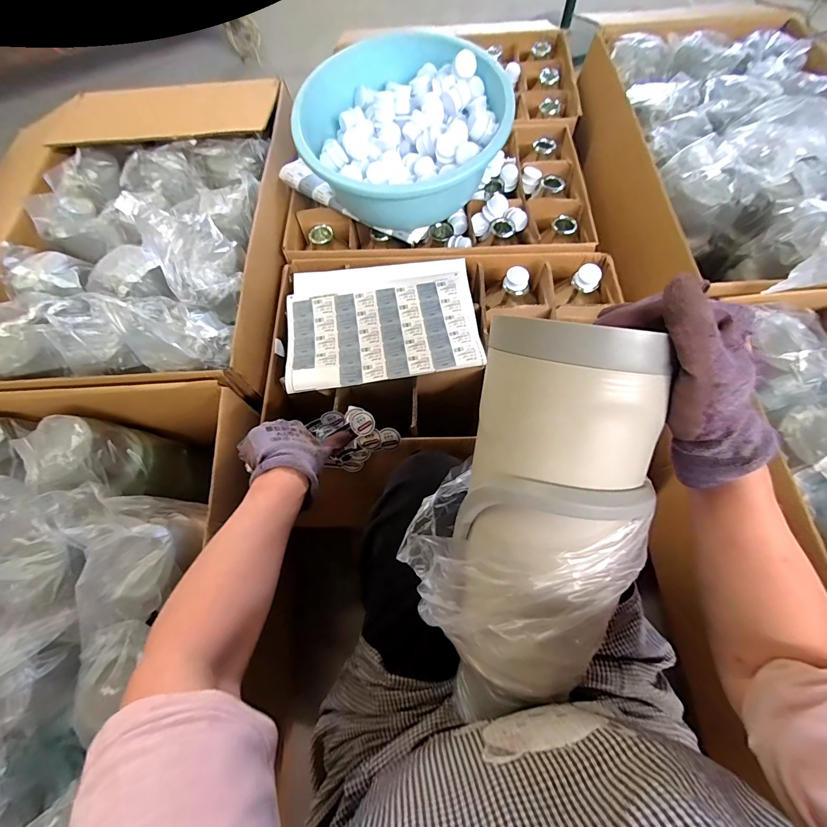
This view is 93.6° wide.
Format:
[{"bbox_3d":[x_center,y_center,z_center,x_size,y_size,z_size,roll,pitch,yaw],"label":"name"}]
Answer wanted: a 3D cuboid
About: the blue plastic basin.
[{"bbox_3d":[-0.018,-0.492,0.725,0.346,0.177,0.346,-1,67,2],"label":"blue plastic basin"}]

